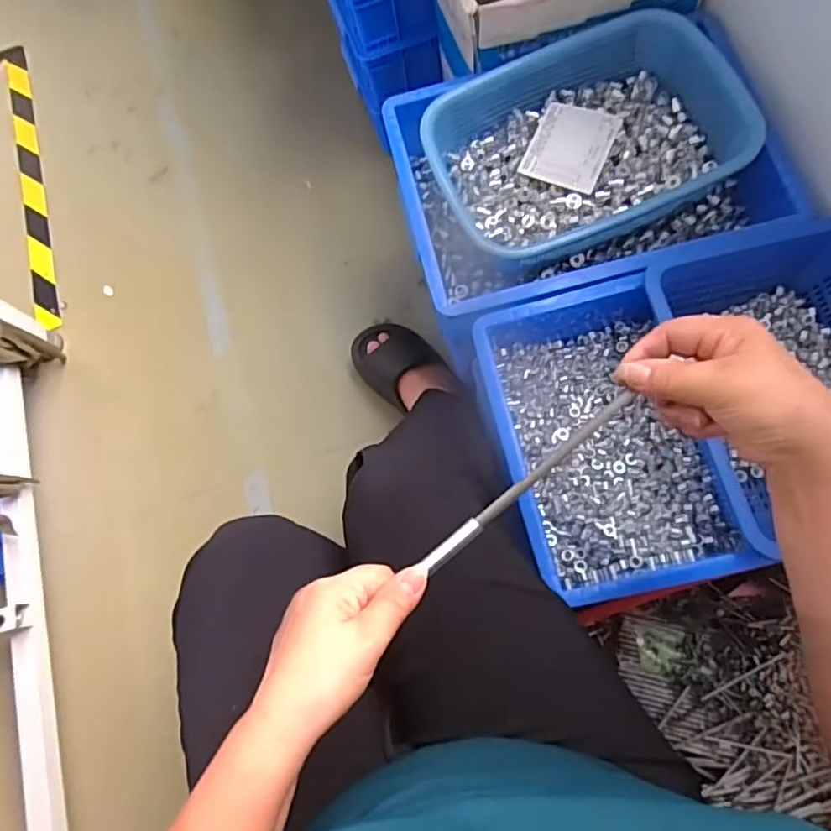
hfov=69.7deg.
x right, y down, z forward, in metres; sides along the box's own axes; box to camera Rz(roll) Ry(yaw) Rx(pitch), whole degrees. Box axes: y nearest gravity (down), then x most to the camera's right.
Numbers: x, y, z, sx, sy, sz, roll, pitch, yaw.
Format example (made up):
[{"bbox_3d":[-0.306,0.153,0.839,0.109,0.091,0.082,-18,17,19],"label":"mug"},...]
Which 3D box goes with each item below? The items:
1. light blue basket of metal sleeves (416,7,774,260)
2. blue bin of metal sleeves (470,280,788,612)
[{"bbox_3d":[0.191,-0.323,0.703,0.344,0.085,0.247,-24,72,0],"label":"light blue basket of metal sleeves"},{"bbox_3d":[0.188,0.021,0.634,0.207,0.097,0.322,-17,72,2],"label":"blue bin of metal sleeves"}]

